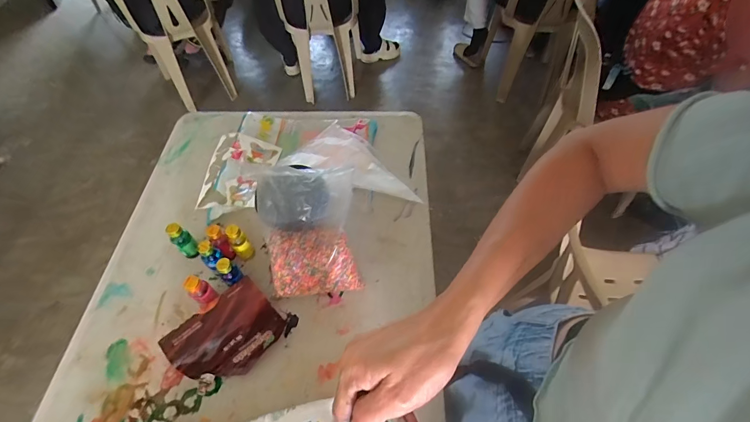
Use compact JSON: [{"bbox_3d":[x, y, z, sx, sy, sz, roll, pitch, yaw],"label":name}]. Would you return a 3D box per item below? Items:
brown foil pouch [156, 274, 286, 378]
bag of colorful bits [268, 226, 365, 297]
[{"bbox_3d":[-0.231,0.195,0.561,0.151,0.023,0.112,-41,99,-25],"label":"brown foil pouch"},{"bbox_3d":[-0.098,0.089,0.589,0.136,0.120,0.077,-7,56,-4],"label":"bag of colorful bits"}]

